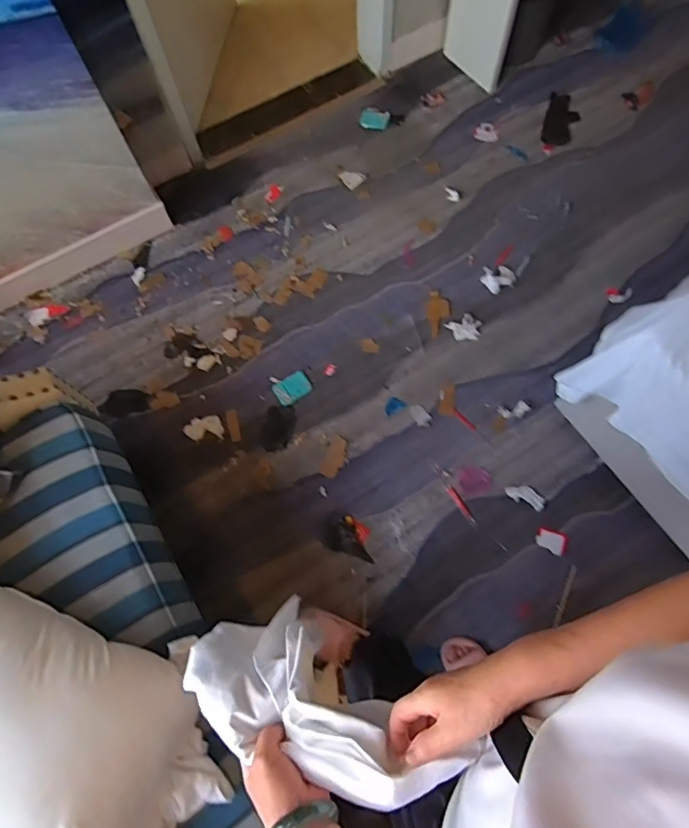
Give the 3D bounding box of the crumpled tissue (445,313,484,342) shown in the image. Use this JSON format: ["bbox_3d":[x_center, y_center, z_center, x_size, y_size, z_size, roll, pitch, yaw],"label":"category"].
[{"bbox_3d":[0.374,-0.263,1.483,0.095,0.017,0.087,-25,71,-7],"label":"crumpled tissue"}]

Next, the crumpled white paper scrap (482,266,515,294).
[{"bbox_3d":[0.484,-0.441,1.527,0.102,0.014,0.099,-33,73,-10],"label":"crumpled white paper scrap"}]

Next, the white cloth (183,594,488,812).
[{"bbox_3d":[-0.059,0.310,0.553,0.374,0.144,0.127,6,60,48],"label":"white cloth"}]

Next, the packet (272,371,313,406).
[{"bbox_3d":[-0.153,-0.077,1.420,0.104,0.008,0.076,-33,73,-10],"label":"packet"}]

